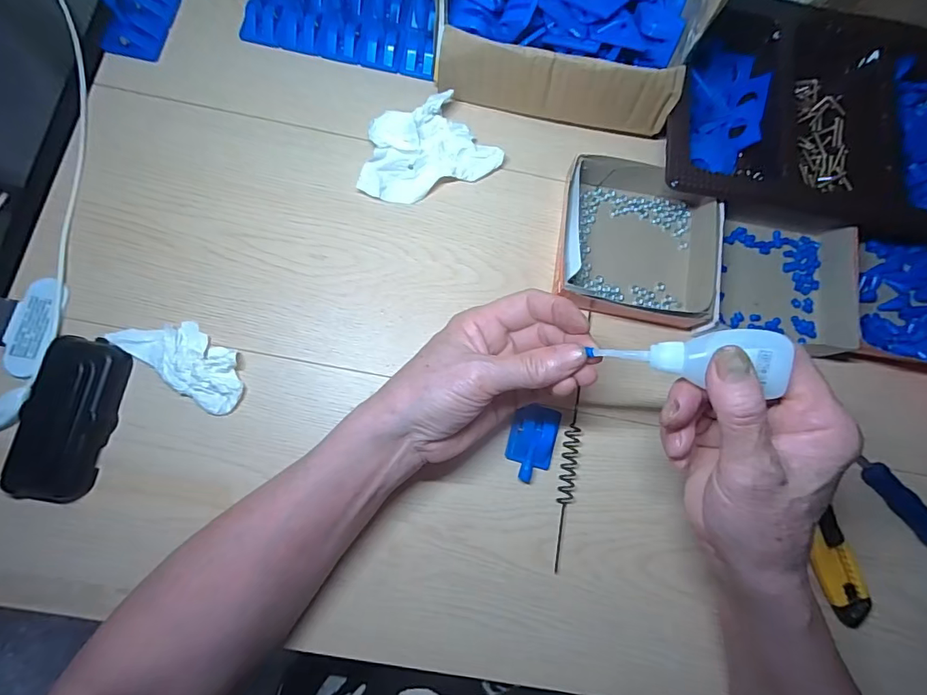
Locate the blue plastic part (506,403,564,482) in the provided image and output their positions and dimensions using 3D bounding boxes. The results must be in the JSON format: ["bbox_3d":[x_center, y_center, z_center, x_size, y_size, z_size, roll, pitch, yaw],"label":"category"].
[{"bbox_3d":[0.052,0.071,0.342,0.036,0.012,0.055,14,78,-1],"label":"blue plastic part"}]

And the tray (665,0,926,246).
[{"bbox_3d":[0.317,-0.194,0.396,0.291,0.041,0.202,12,78,-2],"label":"tray"}]

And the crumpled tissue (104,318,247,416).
[{"bbox_3d":[-0.200,0.007,0.331,0.095,0.019,0.045,37,79,4],"label":"crumpled tissue"}]

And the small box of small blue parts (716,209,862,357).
[{"bbox_3d":[0.260,-0.058,0.377,0.119,0.035,0.119,11,78,-2],"label":"small box of small blue parts"}]

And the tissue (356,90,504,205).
[{"bbox_3d":[-0.032,-0.159,0.374,0.111,0.027,0.068,-29,82,-9],"label":"tissue"}]

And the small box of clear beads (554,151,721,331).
[{"bbox_3d":[0.139,-0.086,0.370,0.125,0.034,0.125,10,78,-2],"label":"small box of clear beads"}]

